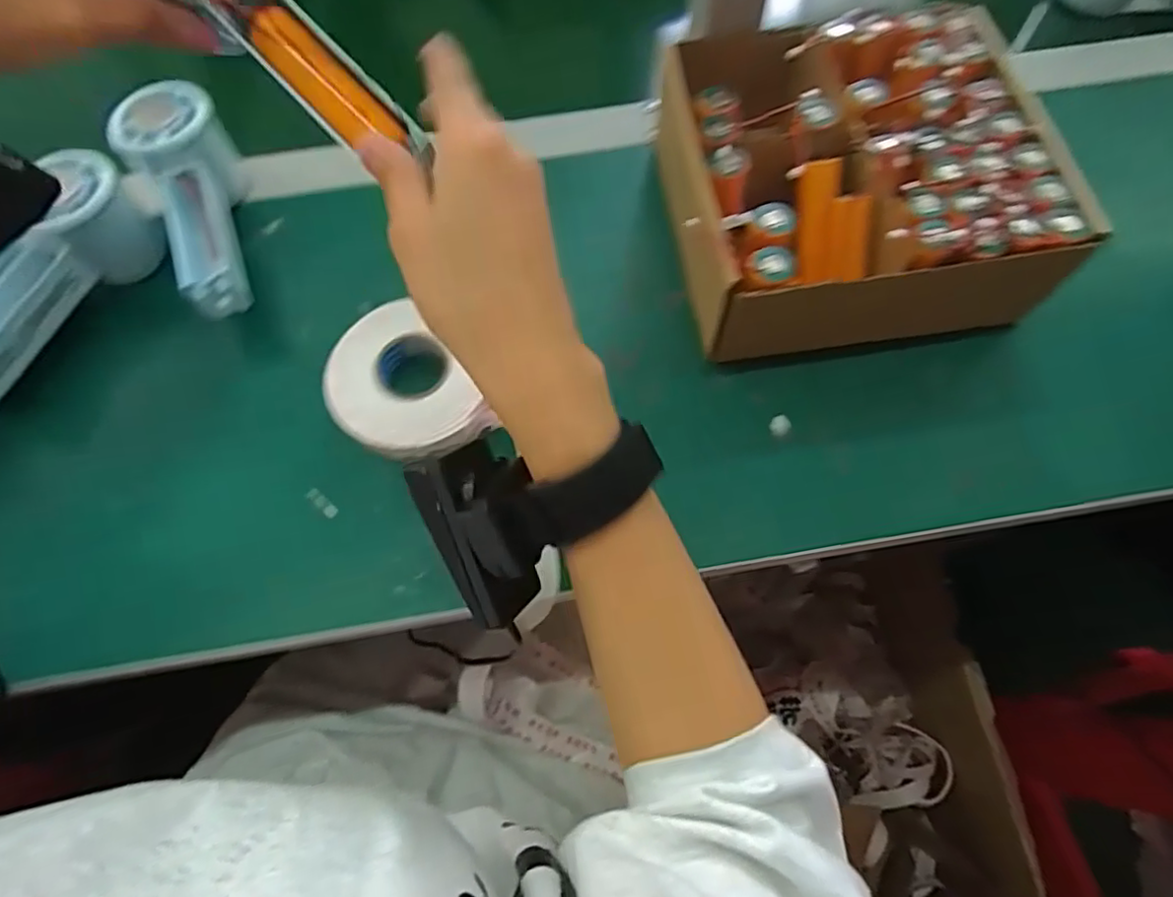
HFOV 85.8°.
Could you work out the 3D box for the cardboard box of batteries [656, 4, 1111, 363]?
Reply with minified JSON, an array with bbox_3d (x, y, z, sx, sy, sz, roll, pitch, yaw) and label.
[{"bbox_3d":[0.150,-0.156,0.376,0.201,0.082,0.184,-7,68,-2],"label":"cardboard box of batteries"}]

